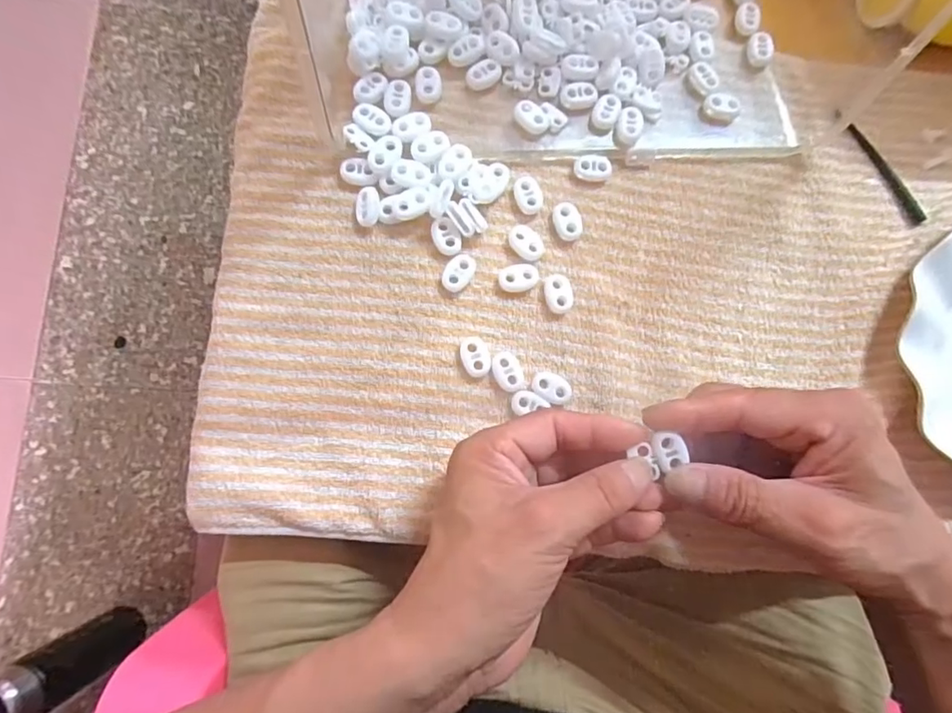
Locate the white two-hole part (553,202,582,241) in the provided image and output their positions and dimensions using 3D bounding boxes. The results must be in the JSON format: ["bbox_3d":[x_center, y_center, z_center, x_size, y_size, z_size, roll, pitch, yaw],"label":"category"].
[{"bbox_3d":[0.053,-0.078,0.311,0.016,0.006,0.023,-12,83,-7],"label":"white two-hole part"}]

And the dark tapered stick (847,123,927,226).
[{"bbox_3d":[0.256,-0.115,0.332,0.009,0.005,0.073,-29,86,-8],"label":"dark tapered stick"}]

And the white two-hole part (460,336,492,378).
[{"bbox_3d":[0.000,0.000,0.296,0.015,0.006,0.023,-17,83,-8],"label":"white two-hole part"}]

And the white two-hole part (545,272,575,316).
[{"bbox_3d":[0.047,-0.036,0.305,0.015,0.006,0.023,-12,83,-7],"label":"white two-hole part"}]

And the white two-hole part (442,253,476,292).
[{"bbox_3d":[-0.010,-0.047,0.302,0.015,0.005,0.023,31,80,0],"label":"white two-hole part"}]

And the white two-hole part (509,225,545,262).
[{"bbox_3d":[0.029,-0.065,0.308,0.016,0.004,0.022,-38,87,-9],"label":"white two-hole part"}]

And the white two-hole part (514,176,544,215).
[{"bbox_3d":[0.031,-0.094,0.312,0.016,0.005,0.022,-15,83,-7],"label":"white two-hole part"}]

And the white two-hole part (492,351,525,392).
[{"bbox_3d":[0.018,0.008,0.296,0.016,0.005,0.022,-16,83,-7],"label":"white two-hole part"}]

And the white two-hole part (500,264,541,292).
[{"bbox_3d":[0.025,-0.045,0.305,0.022,0.005,0.015,-4,82,-6],"label":"white two-hole part"}]

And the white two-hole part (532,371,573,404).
[{"bbox_3d":[0.042,0.017,0.296,0.022,0.006,0.017,37,80,1],"label":"white two-hole part"}]

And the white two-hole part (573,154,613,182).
[{"bbox_3d":[0.069,-0.112,0.317,0.022,0.007,0.015,8,81,-4],"label":"white two-hole part"}]

